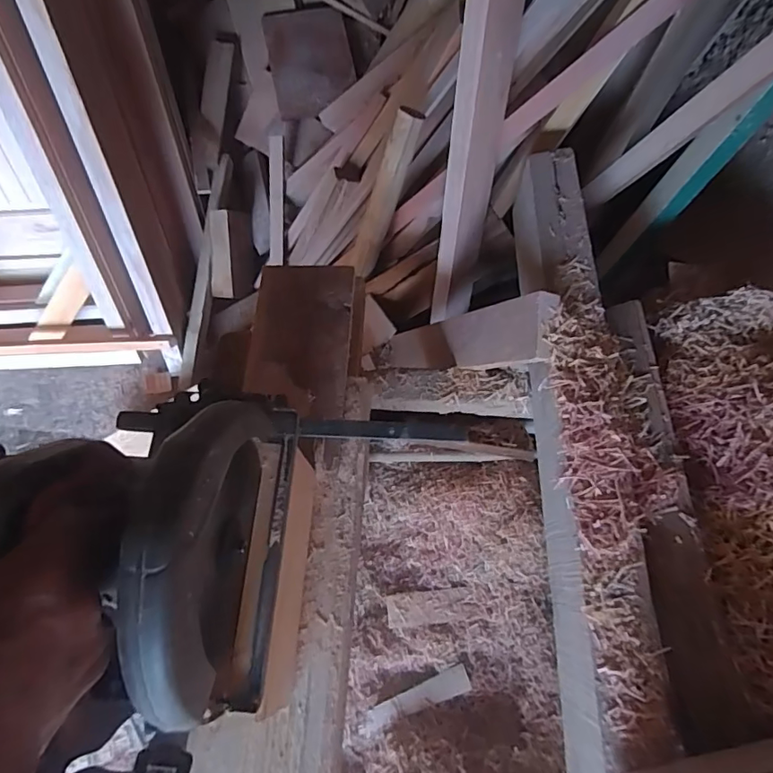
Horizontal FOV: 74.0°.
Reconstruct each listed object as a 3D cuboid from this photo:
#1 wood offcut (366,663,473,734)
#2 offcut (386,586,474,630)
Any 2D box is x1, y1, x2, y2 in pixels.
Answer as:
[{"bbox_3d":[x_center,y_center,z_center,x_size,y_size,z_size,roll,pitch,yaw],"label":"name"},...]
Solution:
[{"bbox_3d":[0.064,0.631,1.037,0.216,0.015,0.048,-24,54,-1],"label":"wood offcut"},{"bbox_3d":[0.089,0.465,1.078,0.173,0.021,0.065,-7,69,-2],"label":"offcut"}]

